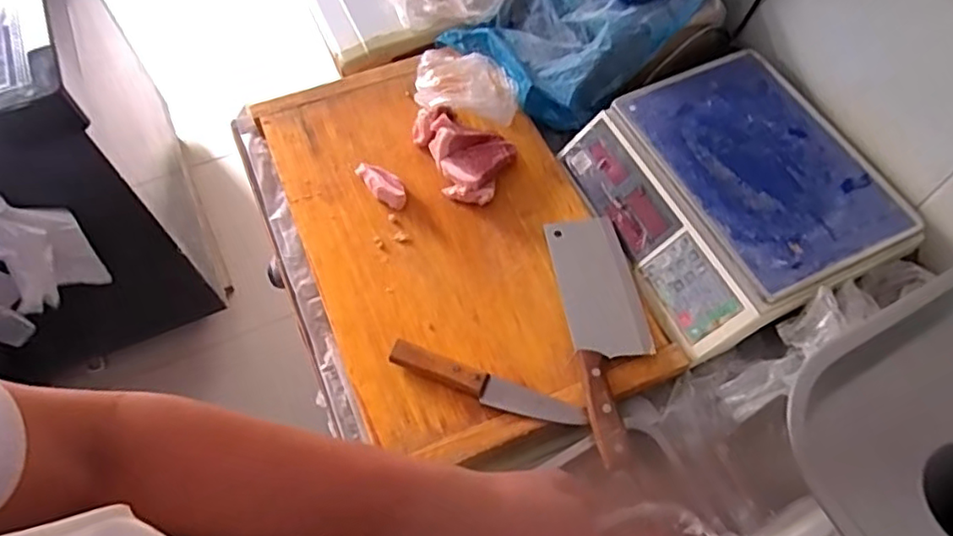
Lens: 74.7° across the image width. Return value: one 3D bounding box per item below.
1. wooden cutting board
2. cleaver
[{"bbox_3d":[-0.042,-0.064,0.807,0.353,0.031,0.586,-22,63,-12],"label":"wooden cutting board"},{"bbox_3d":[0.151,0.066,0.714,0.088,0.027,0.304,-6,61,-3],"label":"cleaver"}]

